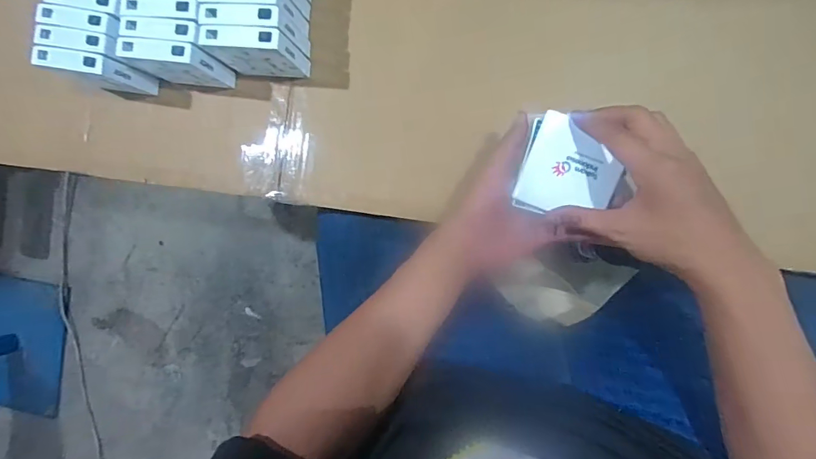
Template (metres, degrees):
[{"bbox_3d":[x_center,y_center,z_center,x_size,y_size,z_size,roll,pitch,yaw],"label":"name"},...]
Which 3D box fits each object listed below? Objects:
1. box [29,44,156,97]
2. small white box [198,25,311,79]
[{"bbox_3d":[-0.359,-0.183,0.498,0.099,0.095,0.025,14,94,8],"label":"box"},{"bbox_3d":[-0.164,-0.192,0.469,0.090,0.086,0.027,6,93,9],"label":"small white box"}]

